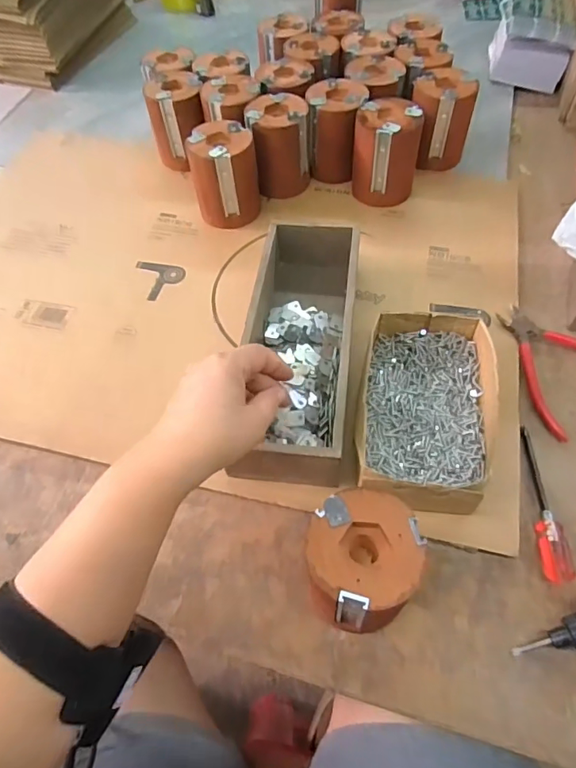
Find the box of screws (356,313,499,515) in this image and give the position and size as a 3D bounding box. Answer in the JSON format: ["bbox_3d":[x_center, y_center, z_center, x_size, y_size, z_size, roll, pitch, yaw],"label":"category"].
[{"bbox_3d":[0.124,0.024,0.444,0.110,0.059,0.187,7,58,10],"label":"box of screws"}]

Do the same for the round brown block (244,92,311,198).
[{"bbox_3d":[-0.009,-0.309,0.639,0.074,0.095,0.078,-2,57,3],"label":"round brown block"}]

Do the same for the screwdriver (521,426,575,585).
[{"bbox_3d":[0.214,0.096,0.419,0.023,0.017,0.136,-2,57,4],"label":"screwdriver"}]

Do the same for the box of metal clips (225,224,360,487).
[{"bbox_3d":[0.014,-0.045,0.487,0.102,0.063,0.287,4,57,8],"label":"box of metal clips"}]

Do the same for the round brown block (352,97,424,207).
[{"bbox_3d":[0.124,-0.291,0.618,0.081,0.096,0.078,5,58,8],"label":"round brown block"}]

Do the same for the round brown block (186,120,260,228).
[{"bbox_3d":[-0.076,-0.256,0.609,0.076,0.097,0.074,-2,57,3],"label":"round brown block"}]

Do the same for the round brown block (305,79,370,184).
[{"bbox_3d":[0.065,-0.328,0.647,0.075,0.098,0.086,-3,57,3],"label":"round brown block"}]

